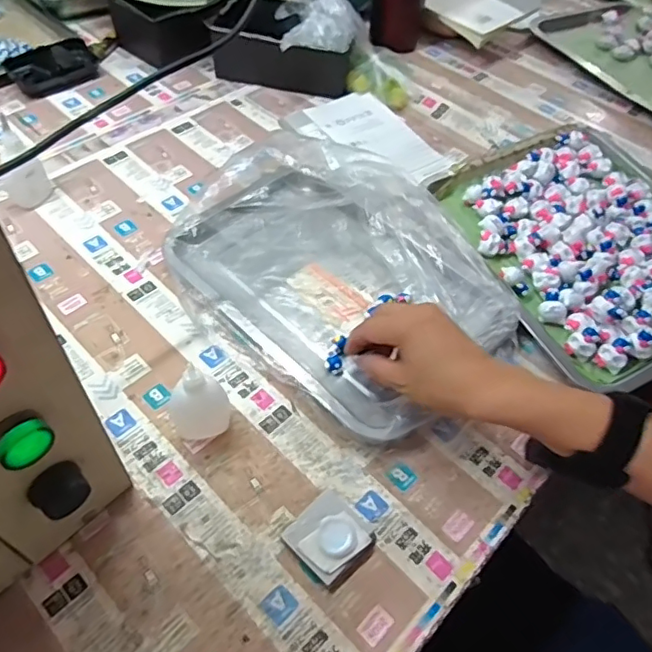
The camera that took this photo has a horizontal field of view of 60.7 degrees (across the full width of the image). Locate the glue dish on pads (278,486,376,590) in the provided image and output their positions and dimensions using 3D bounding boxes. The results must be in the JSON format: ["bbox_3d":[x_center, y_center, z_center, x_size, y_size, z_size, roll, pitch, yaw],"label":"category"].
[{"bbox_3d":[0.003,0.152,0.406,0.051,0.015,0.053,41,60,22],"label":"glue dish on pads"}]

